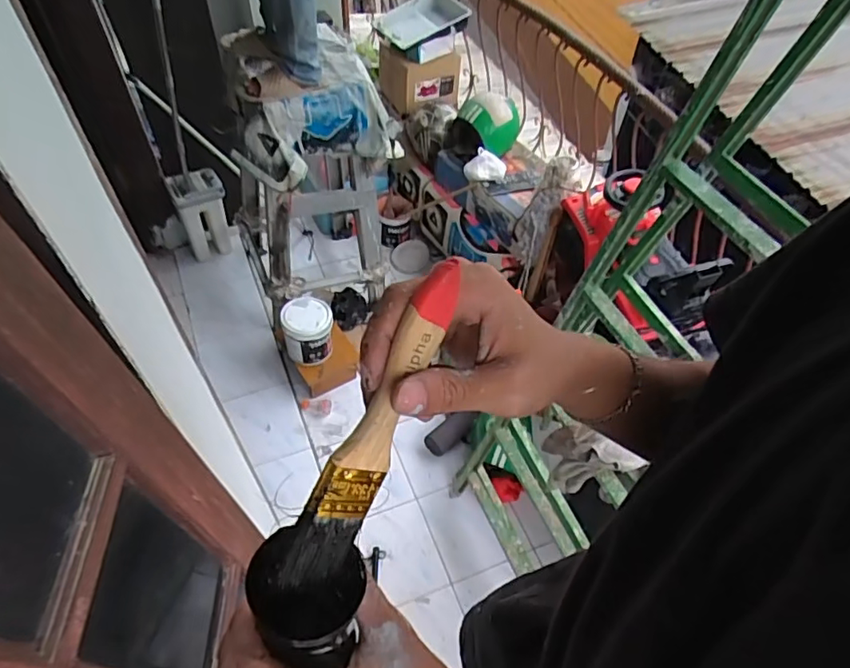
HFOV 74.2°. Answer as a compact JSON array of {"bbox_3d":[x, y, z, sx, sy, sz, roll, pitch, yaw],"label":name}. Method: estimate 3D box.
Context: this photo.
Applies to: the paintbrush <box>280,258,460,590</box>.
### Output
[{"bbox_3d":[-0.024,0.048,0.258,0.020,0.164,0.031,29,12,18],"label":"paintbrush"}]

